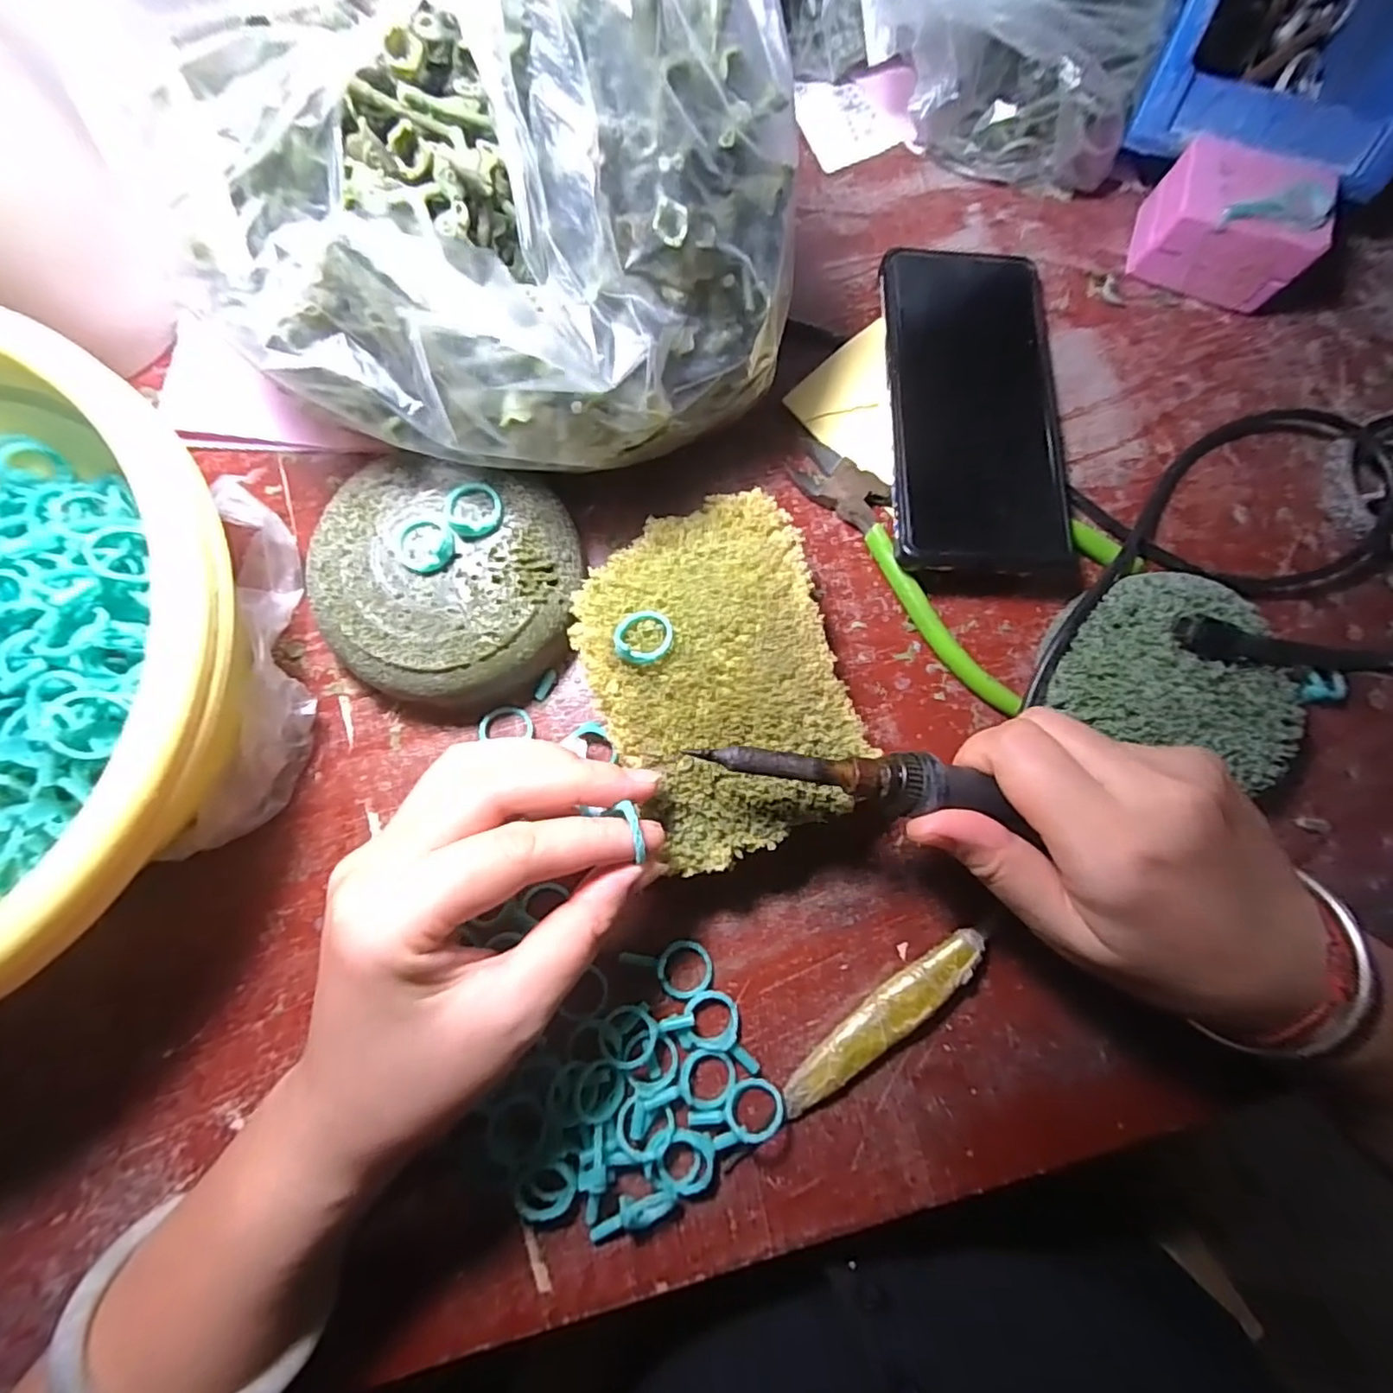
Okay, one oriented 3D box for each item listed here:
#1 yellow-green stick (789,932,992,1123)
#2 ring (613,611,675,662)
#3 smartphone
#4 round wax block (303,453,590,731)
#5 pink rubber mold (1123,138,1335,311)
[{"bbox_3d":[0.074,0.128,0.245,0.098,0.012,0.020,-39,85,-8],"label":"yellow-green stick"},{"bbox_3d":[-0.019,-0.022,0.227,0.022,0.007,0.020,0,82,-2],"label":"ring"},{"bbox_3d":[0.129,-0.135,0.281,0.084,0.009,0.165,1,76,-4],"label":"smartphone"},{"bbox_3d":[-0.098,-0.043,0.251,0.097,0.039,0.097,0,81,-3],"label":"round wax block"},{"bbox_3d":[0.254,-0.227,0.295,0.068,0.043,0.052,17,81,0],"label":"pink rubber mold"}]

